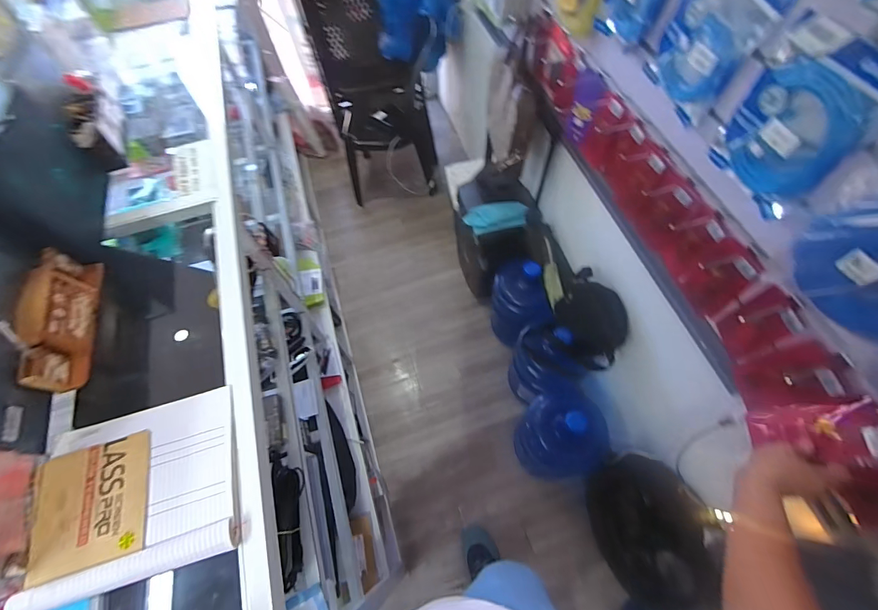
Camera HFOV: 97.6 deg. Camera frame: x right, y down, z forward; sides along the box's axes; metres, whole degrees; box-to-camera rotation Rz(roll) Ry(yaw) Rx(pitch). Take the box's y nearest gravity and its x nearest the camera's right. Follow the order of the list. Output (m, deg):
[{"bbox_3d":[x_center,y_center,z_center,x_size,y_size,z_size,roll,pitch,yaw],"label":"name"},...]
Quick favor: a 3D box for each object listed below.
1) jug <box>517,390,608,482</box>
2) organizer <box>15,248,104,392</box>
[{"bbox_3d":[0.404,0.420,1.263,0.255,0.394,0.256,-1,62,2],"label":"jug"},{"bbox_3d":[-0.595,0.015,0.600,0.050,0.087,0.235,-15,63,-5],"label":"organizer"}]

